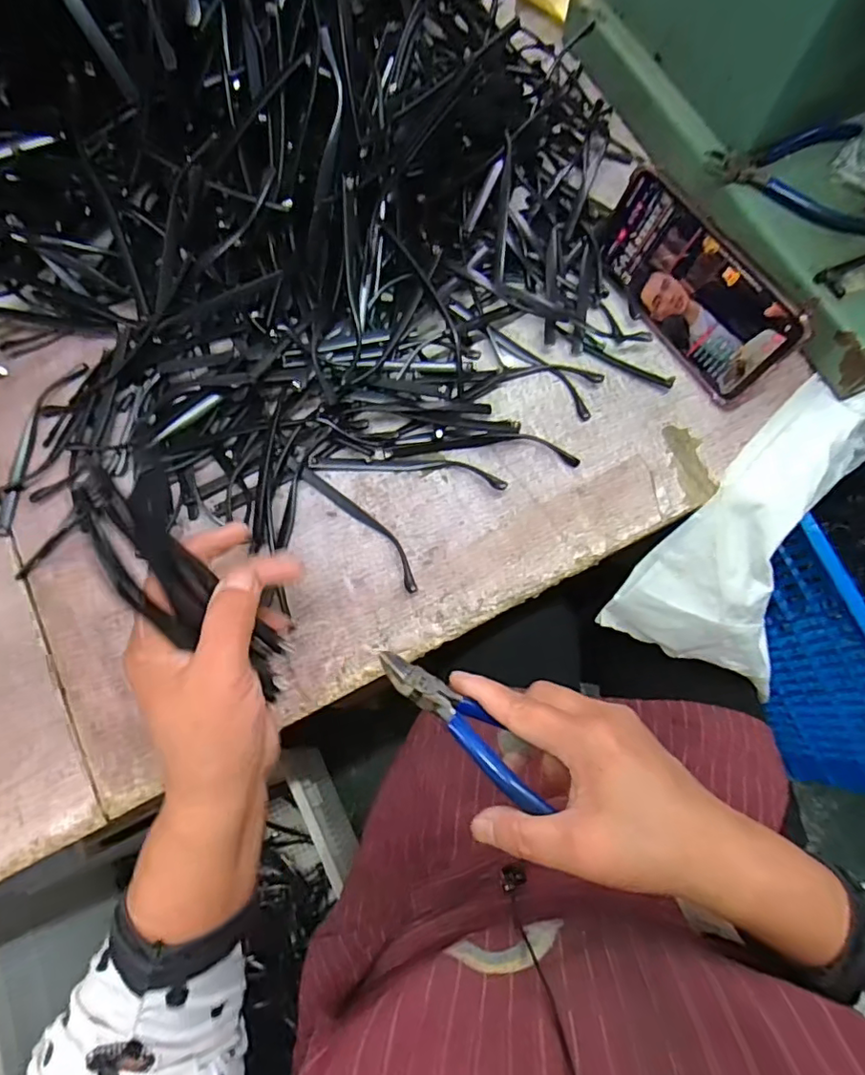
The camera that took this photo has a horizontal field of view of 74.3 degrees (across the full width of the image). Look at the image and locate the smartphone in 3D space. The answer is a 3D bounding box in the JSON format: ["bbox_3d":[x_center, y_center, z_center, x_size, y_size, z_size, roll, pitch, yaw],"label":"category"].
[{"bbox_3d":[0.180,-0.174,0.402,0.007,0.077,0.160,-28,76,-28],"label":"smartphone"}]

